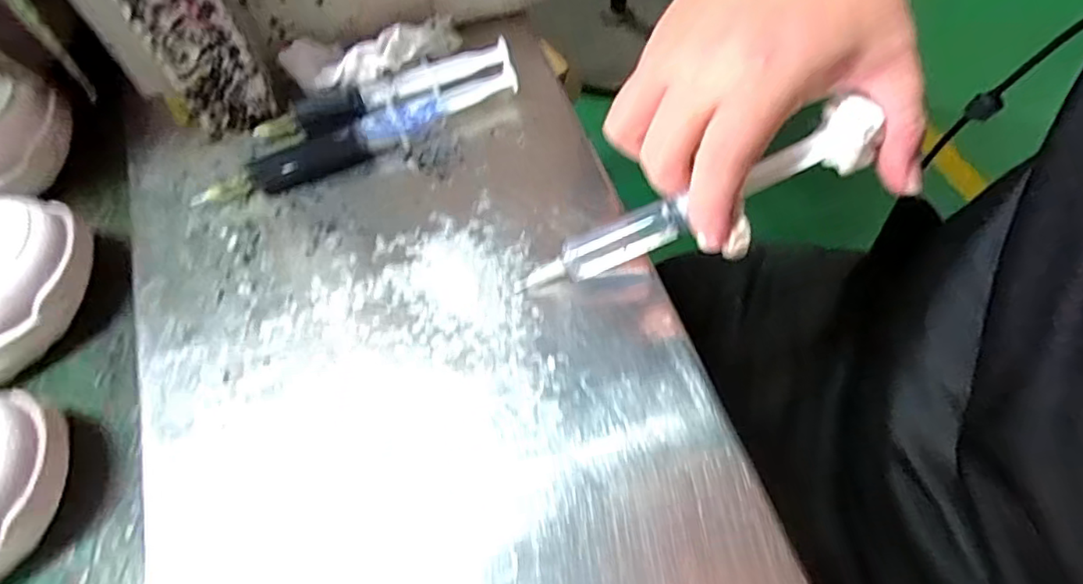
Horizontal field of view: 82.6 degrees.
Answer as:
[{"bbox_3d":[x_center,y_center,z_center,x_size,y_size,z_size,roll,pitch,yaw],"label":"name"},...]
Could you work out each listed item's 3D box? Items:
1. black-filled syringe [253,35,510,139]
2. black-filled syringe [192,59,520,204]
[{"bbox_3d":[-0.085,-0.109,0.338,0.139,0.018,0.014,-22,65,-10],"label":"black-filled syringe"},{"bbox_3d":[-0.092,-0.082,0.326,0.172,0.017,0.020,-23,65,-11],"label":"black-filled syringe"}]

